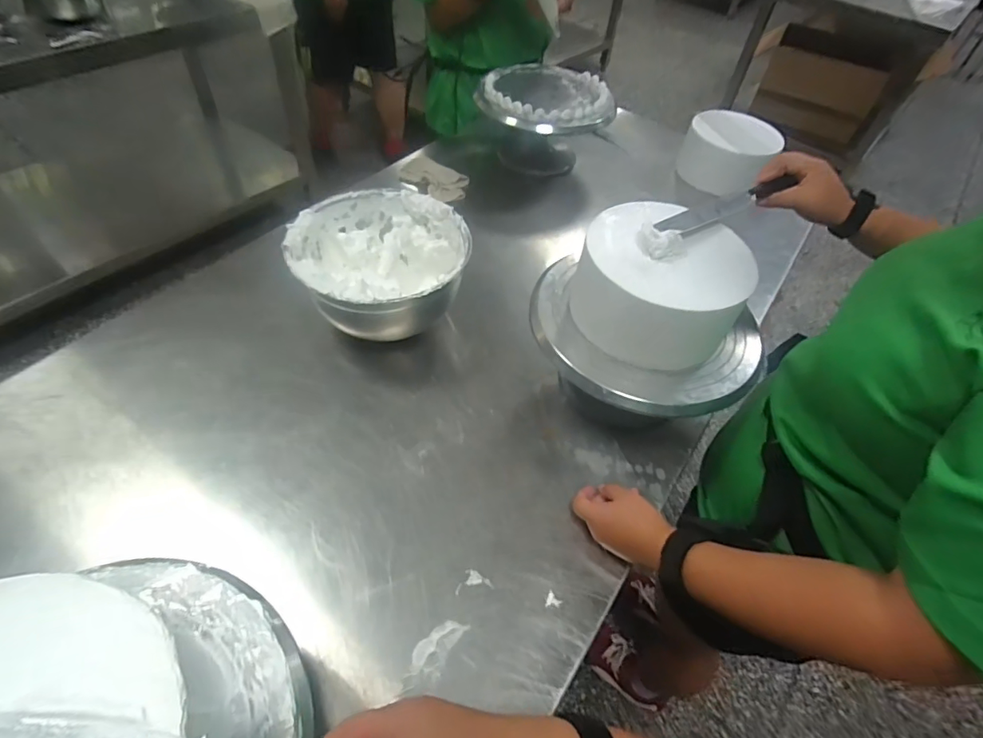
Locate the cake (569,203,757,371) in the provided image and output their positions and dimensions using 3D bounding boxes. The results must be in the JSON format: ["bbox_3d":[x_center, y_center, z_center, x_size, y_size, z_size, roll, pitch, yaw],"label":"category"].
[{"bbox_3d":[0.198,-0.104,0.598,0.184,0.115,0.169,21,52,12],"label":"cake"}]

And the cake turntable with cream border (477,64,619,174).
[{"bbox_3d":[0.107,-0.513,1.074,0.268,0.156,0.229,9,51,2],"label":"cake turntable with cream border"}]

